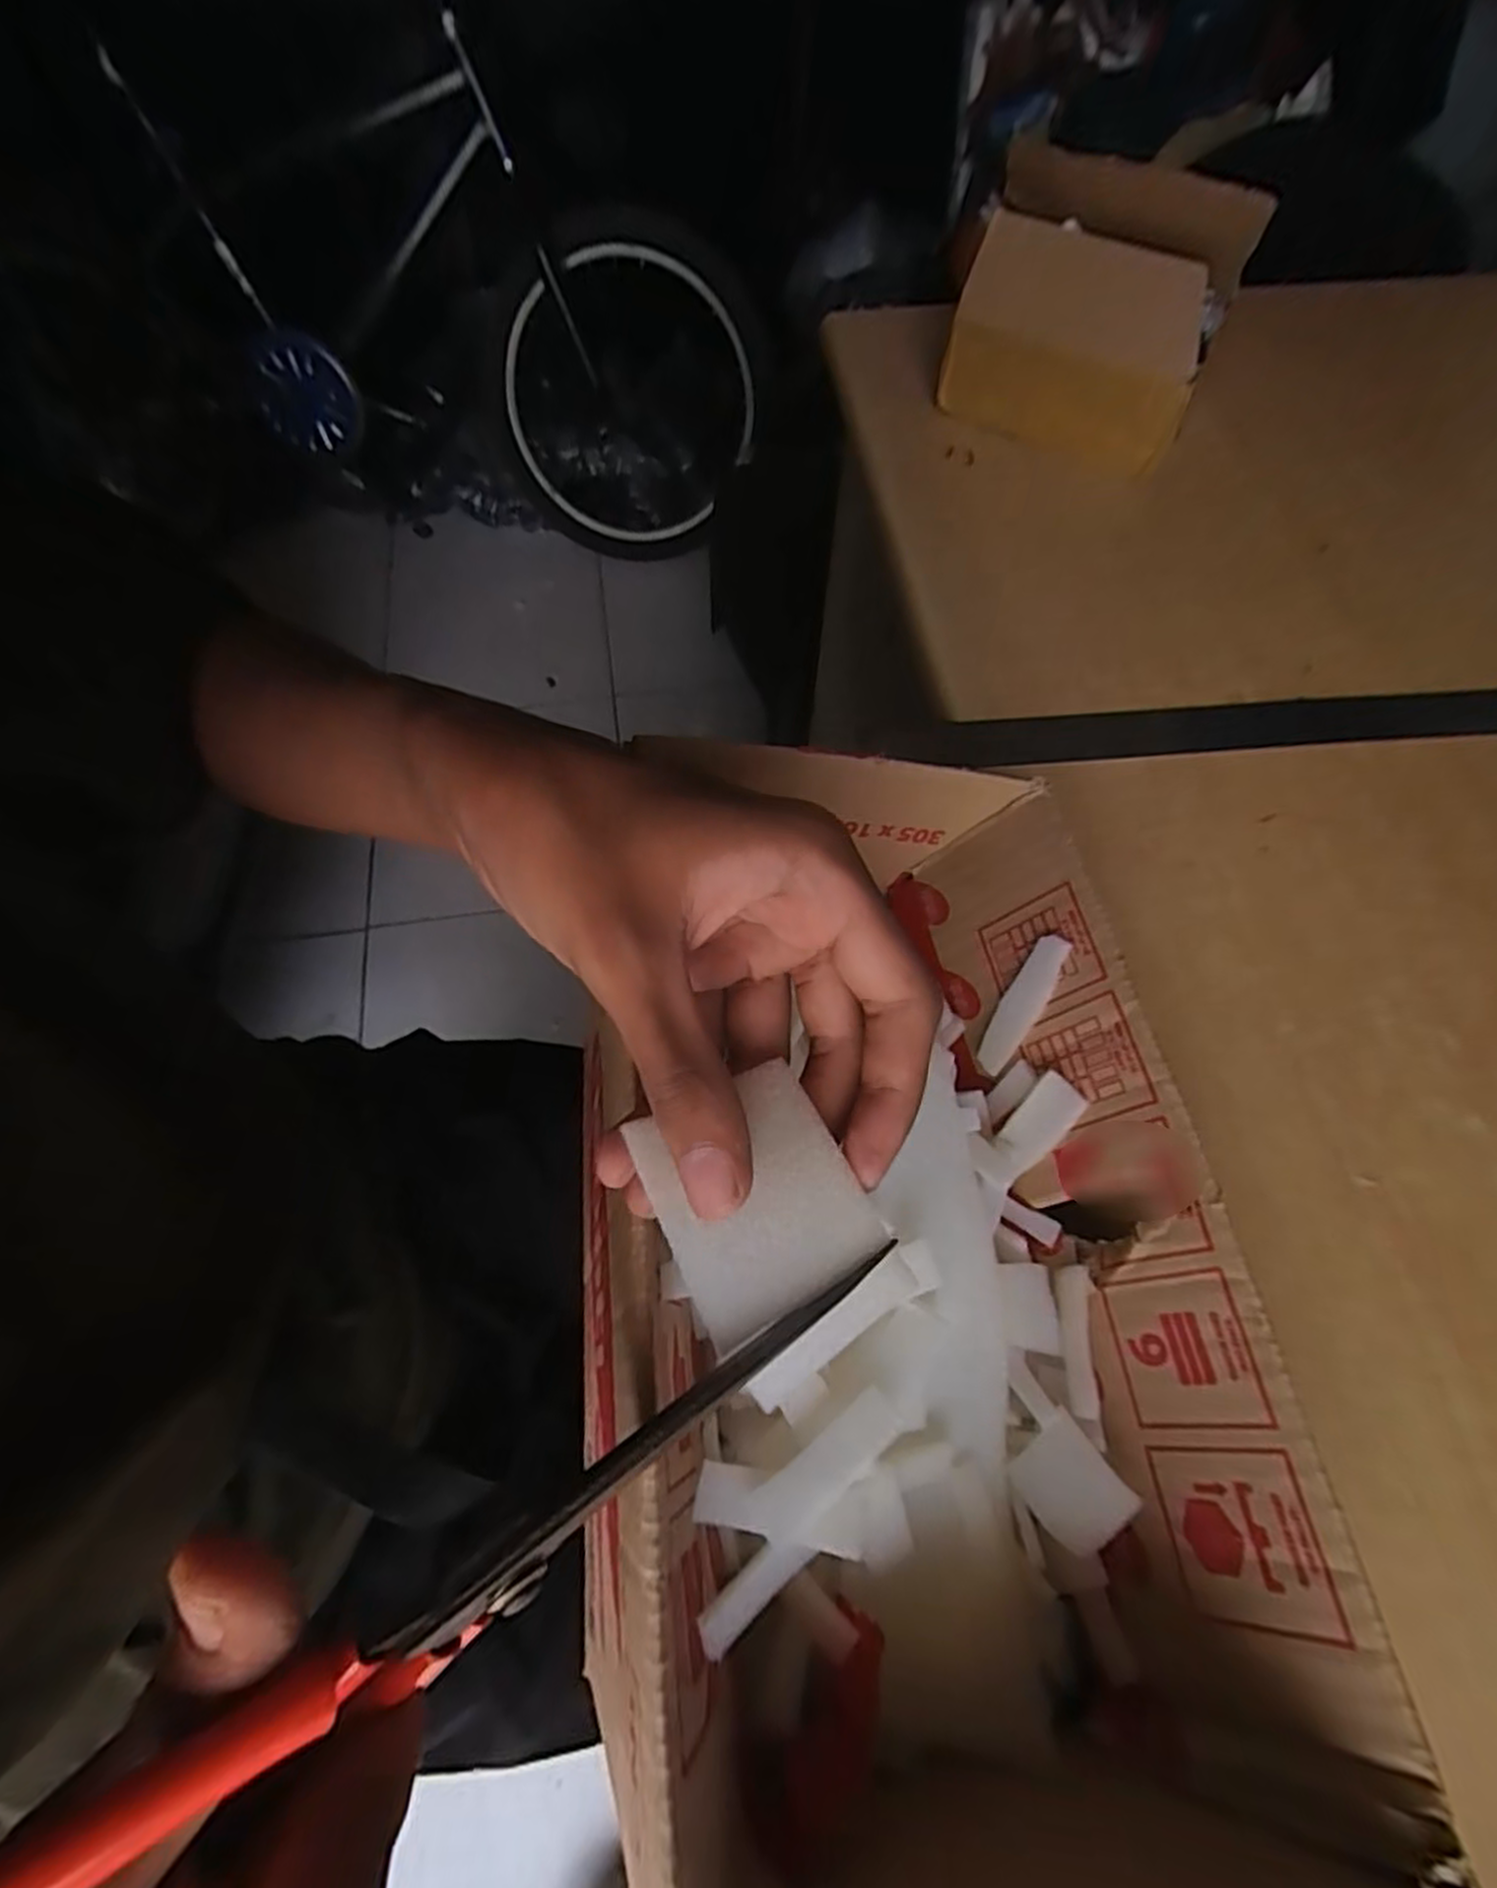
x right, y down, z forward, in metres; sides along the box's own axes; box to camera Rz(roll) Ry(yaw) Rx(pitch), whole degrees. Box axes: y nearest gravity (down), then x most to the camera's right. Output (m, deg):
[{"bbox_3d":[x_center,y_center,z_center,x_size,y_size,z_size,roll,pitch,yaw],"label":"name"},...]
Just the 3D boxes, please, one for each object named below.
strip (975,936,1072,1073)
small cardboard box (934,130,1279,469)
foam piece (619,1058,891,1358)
[{"bbox_3d":[0.102,0.022,0.289,0.015,0.004,0.055,32,103,41],"label":"strip"},{"bbox_3d":[0.190,-0.353,0.437,0.138,0.115,0.064,27,66,13],"label":"small cardboard box"},{"bbox_3d":[0.001,0.057,0.174,0.043,0.006,0.049,-26,66,-12],"label":"foam piece"}]

